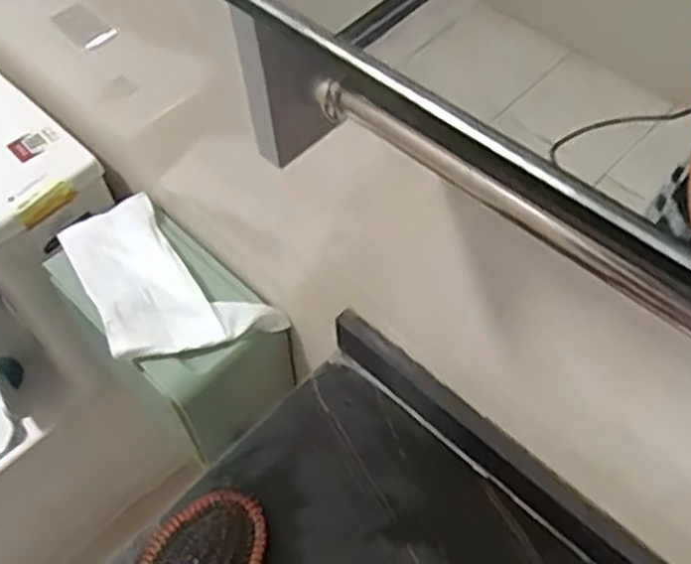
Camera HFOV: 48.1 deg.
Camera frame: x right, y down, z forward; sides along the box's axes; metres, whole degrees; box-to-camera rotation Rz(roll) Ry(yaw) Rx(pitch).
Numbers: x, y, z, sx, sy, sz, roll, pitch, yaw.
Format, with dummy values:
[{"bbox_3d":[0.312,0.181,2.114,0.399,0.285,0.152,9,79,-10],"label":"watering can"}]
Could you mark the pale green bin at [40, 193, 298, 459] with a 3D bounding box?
[{"bbox_3d":[-0.177,0.033,0.790,0.144,0.119,0.256,-35,62,-20],"label":"pale green bin"}]

